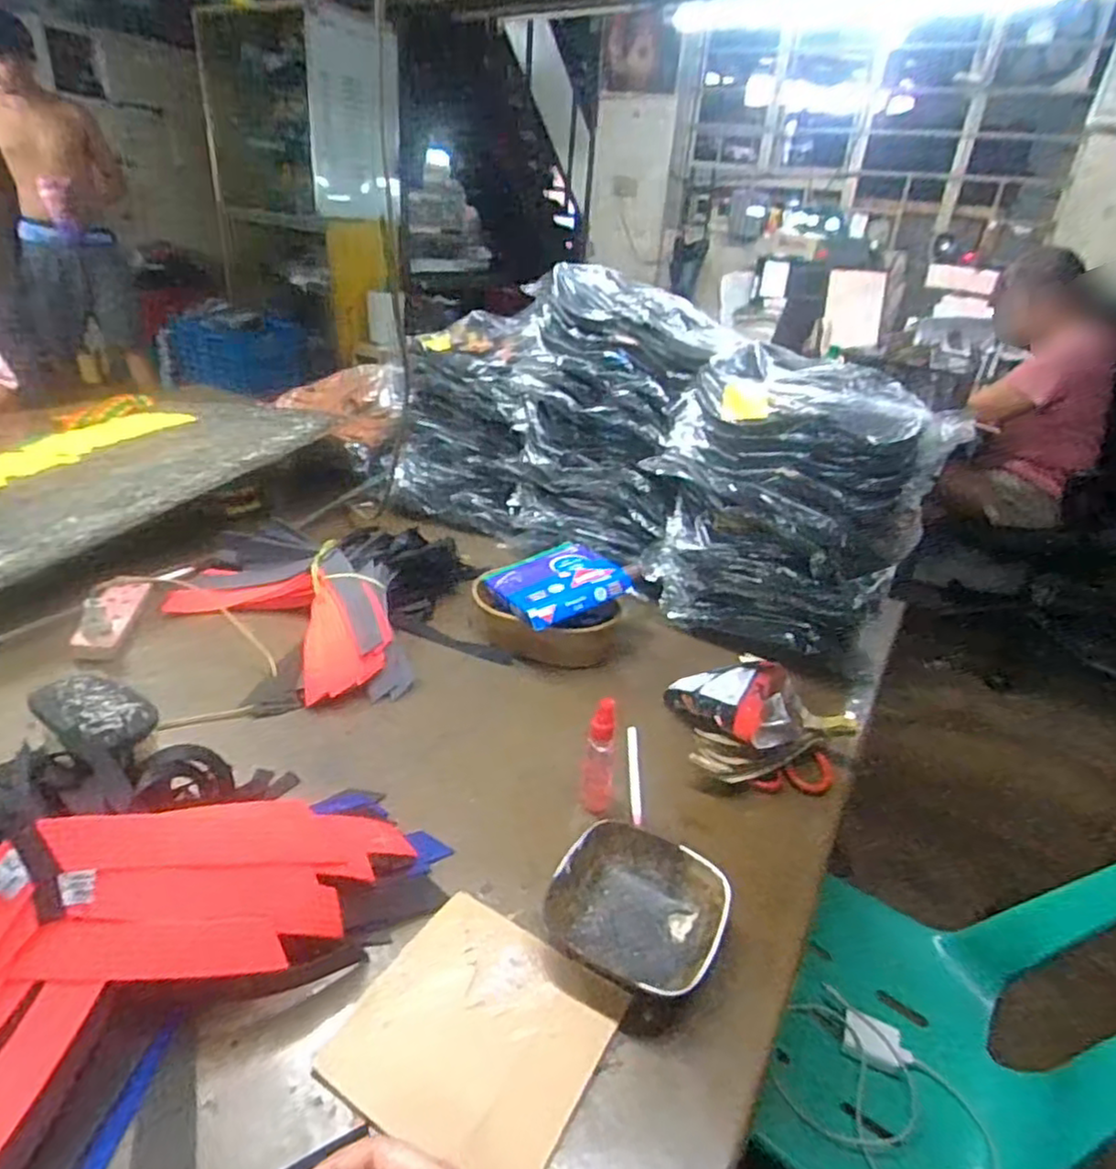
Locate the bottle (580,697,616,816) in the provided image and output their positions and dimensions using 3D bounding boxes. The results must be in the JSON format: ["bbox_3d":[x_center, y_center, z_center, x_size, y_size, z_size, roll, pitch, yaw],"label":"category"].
[{"bbox_3d":[0.039,0.157,0.632,0.029,0.120,0.023,9,29,6],"label":"bottle"}]

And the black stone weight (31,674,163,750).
[{"bbox_3d":[-0.362,0.097,0.536,0.105,0.018,0.058,21,32,25],"label":"black stone weight"}]

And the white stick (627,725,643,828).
[{"bbox_3d":[0.078,0.190,0.698,0.011,0.009,0.133,5,30,1],"label":"white stick"}]

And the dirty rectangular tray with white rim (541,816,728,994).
[{"bbox_3d":[0.062,0.257,0.541,0.131,0.041,0.125,17,31,19],"label":"dirty rectangular tray with white rim"}]

